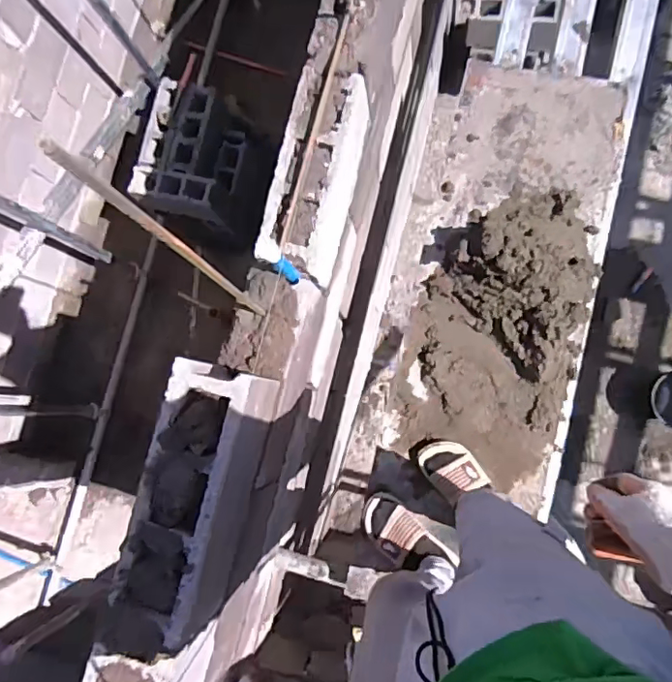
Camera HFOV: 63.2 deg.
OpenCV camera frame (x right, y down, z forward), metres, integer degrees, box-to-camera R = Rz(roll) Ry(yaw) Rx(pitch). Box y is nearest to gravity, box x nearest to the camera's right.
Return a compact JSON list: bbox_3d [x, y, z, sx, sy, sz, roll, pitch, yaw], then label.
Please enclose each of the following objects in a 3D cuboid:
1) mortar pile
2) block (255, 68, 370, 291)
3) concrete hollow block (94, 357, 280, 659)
[{"bbox_3d":[0.378,-0.043,1.256,0.387,0.143,0.682,15,85,9],"label":"mortar pile"},{"bbox_3d":[-0.040,-0.330,1.121,0.129,0.172,0.396,14,85,8],"label":"block"},{"bbox_3d":[-0.222,0.256,0.888,0.122,0.206,0.419,13,85,8],"label":"concrete hollow block"}]

